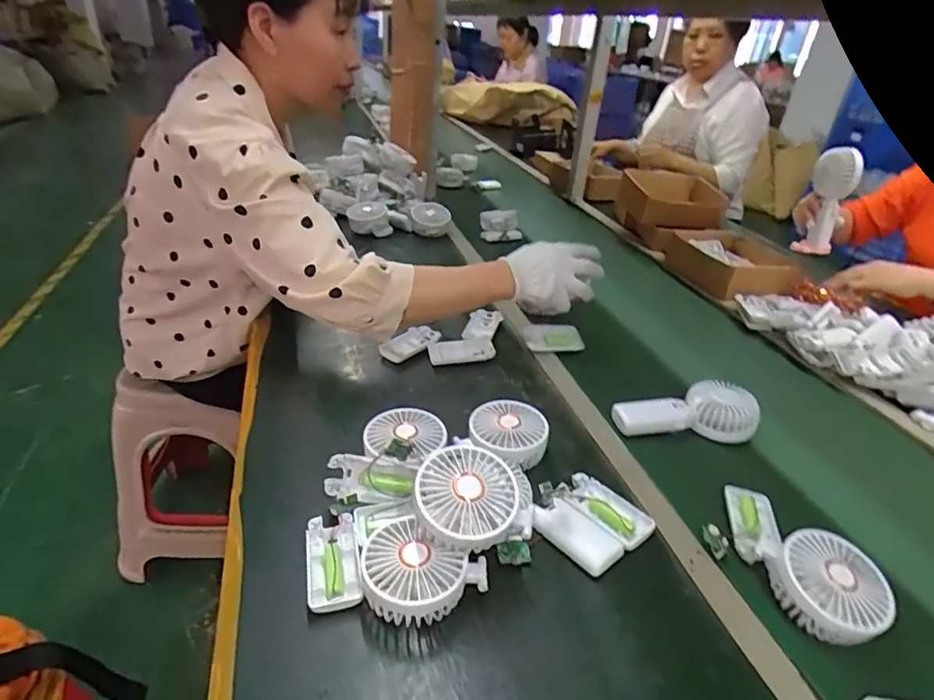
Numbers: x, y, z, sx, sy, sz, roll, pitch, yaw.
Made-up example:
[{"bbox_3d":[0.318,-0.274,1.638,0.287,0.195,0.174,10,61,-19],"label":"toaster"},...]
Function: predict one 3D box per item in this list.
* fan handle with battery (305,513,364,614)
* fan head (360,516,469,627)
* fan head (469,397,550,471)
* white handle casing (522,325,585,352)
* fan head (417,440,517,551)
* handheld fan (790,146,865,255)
[{"bbox_3d":[-0.121,0.194,0.494,0.045,0.023,0.096,-4,32,-17],"label":"fan handle with battery"},{"bbox_3d":[-0.049,0.194,0.467,0.088,0.048,0.078,27,38,35],"label":"fan head"},{"bbox_3d":[0.048,0.102,0.629,0.086,0.048,0.090,1,32,0],"label":"fan head"},{"bbox_3d":[0.135,-0.019,0.851,0.091,0.014,0.060,4,31,-3],"label":"white handle casing"},{"bbox_3d":[-0.003,0.127,0.474,0.088,0.040,0.088,7,48,-8],"label":"fan head"},{"bbox_3d":[0.675,-0.276,1.023,0.074,0.189,0.052,24,35,27],"label":"handheld fan"}]

